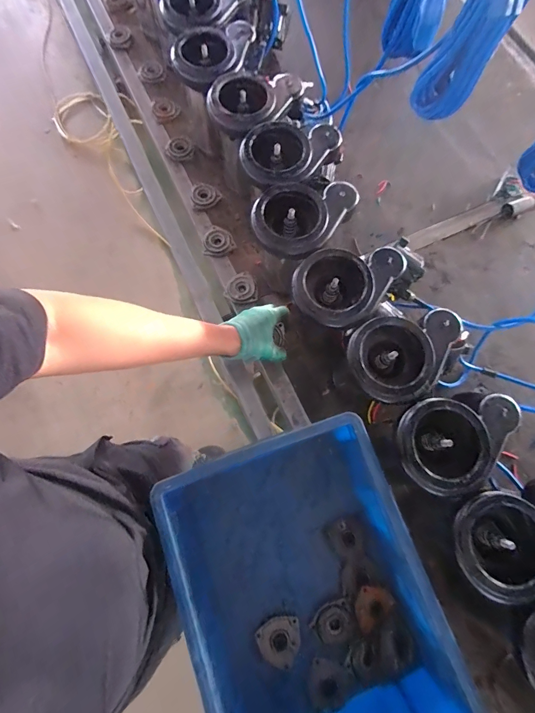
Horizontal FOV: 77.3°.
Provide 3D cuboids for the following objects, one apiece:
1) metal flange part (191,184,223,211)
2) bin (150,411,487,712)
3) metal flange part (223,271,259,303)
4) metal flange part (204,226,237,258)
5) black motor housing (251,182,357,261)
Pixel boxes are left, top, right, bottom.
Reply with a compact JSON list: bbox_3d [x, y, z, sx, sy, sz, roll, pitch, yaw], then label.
[{"bbox_3d":[-0.137,-0.345,0.726,0.064,0.017,0.055,-28,77,-9],"label":"metal flange part"},{"bbox_3d":[0.050,0.313,0.462,0.295,0.144,0.380,-19,74,-7],"label":"bin"},{"bbox_3d":[-0.053,-0.133,0.668,0.063,0.019,0.060,0,74,-2],"label":"metal flange part"},{"bbox_3d":[-0.101,-0.233,0.694,0.063,0.015,0.062,0,74,-2],"label":"metal flange part"},{"bbox_3d":[0.052,-0.220,0.534,0.127,0.058,0.165,36,76,8],"label":"black motor housing"}]

